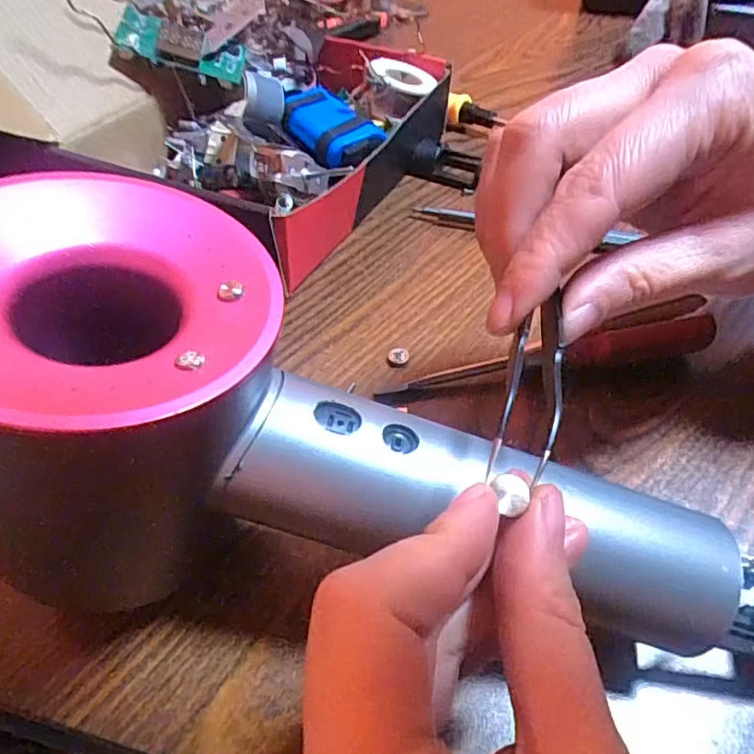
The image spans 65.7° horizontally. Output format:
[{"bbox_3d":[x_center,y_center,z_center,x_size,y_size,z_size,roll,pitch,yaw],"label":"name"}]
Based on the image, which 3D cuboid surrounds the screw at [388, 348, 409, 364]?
[{"bbox_3d":[0.009,-0.009,0.251,0.009,0.004,0.008,4,46,2],"label":"screw"}]

